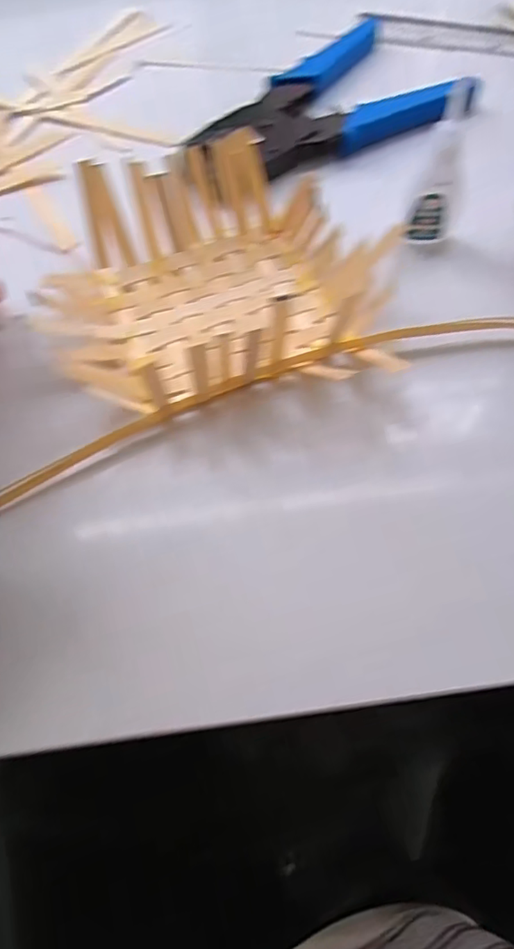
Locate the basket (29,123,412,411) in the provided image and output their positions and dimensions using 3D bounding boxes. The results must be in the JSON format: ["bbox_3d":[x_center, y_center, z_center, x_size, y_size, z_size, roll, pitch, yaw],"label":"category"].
[{"bbox_3d":[-0.024,-0.101,0.282,0.171,0.045,0.130,-12,66,-4],"label":"basket"}]

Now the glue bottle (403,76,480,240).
[{"bbox_3d":[0.095,-0.156,0.285,0.020,0.076,0.023,17,67,9],"label":"glue bottle"}]

